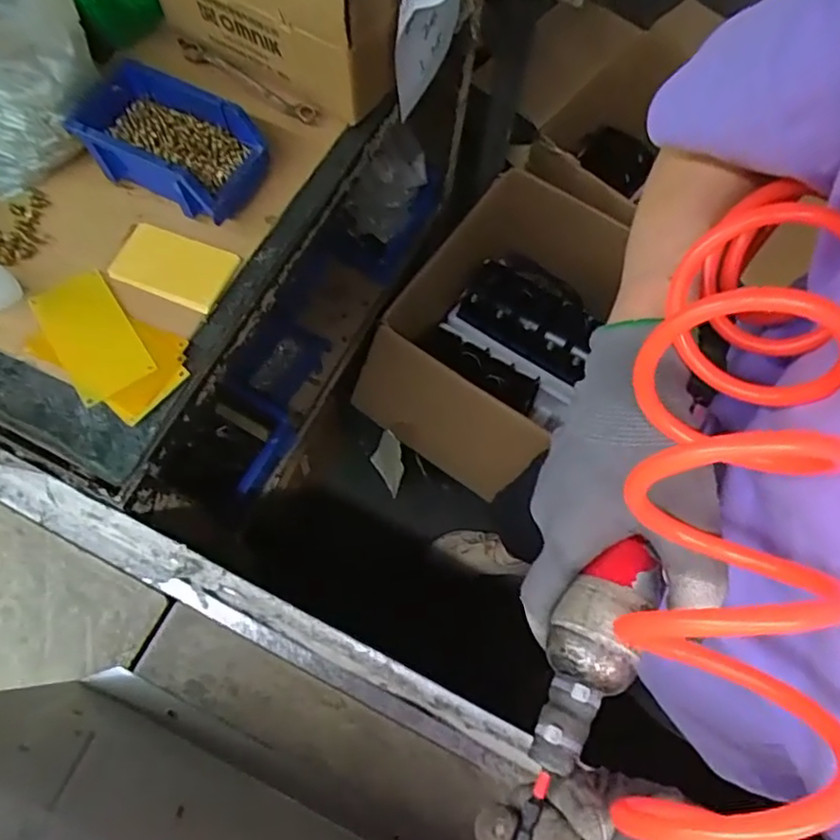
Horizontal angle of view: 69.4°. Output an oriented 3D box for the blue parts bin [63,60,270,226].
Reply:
[{"bbox_3d":[-0.244,-0.276,0.606,0.172,0.067,0.108,26,71,7],"label":"blue parts bin"}]

